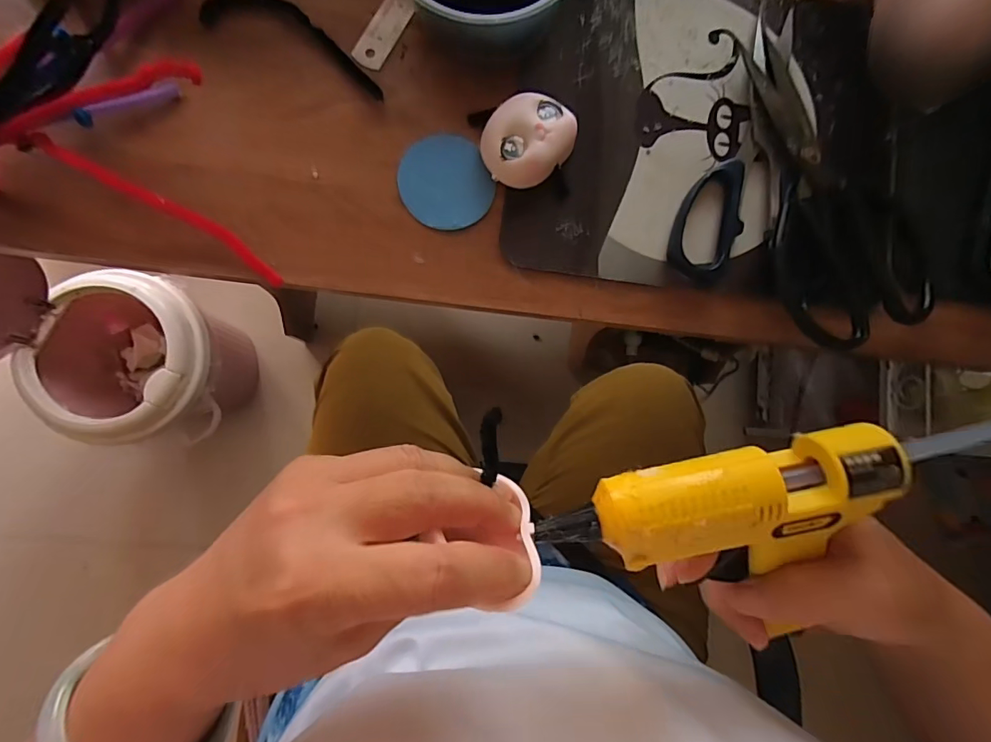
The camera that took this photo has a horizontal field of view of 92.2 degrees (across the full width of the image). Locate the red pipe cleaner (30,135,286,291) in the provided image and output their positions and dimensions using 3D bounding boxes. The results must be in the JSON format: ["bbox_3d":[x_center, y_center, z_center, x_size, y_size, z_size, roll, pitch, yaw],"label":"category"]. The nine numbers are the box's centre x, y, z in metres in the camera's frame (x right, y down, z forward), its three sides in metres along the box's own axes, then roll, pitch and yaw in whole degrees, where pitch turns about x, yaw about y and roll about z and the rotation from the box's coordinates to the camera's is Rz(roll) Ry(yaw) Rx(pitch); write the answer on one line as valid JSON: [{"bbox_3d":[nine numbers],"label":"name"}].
[{"bbox_3d":[-0.181,-0.089,0.264,0.134,0.023,0.013,30,85,-1],"label":"red pipe cleaner"}]

